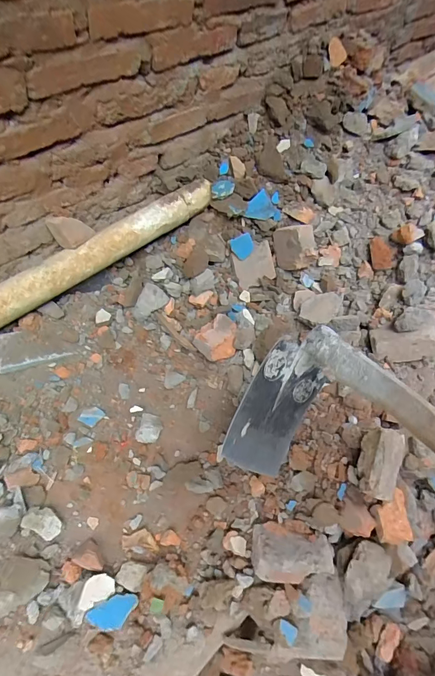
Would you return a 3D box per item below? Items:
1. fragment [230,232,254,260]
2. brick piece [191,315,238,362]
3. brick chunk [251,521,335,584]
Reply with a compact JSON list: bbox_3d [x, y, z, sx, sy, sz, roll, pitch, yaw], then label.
[{"bbox_3d":[0.065,-0.232,0.914,0.057,0.062,0.010,-25,41,7],"label":"fragment"},{"bbox_3d":[-0.006,0.000,0.881,0.101,0.066,0.125,4,56,-3],"label":"brick piece"},{"bbox_3d":[0.132,0.367,0.610,0.130,0.085,0.087,10,56,0],"label":"brick chunk"}]

